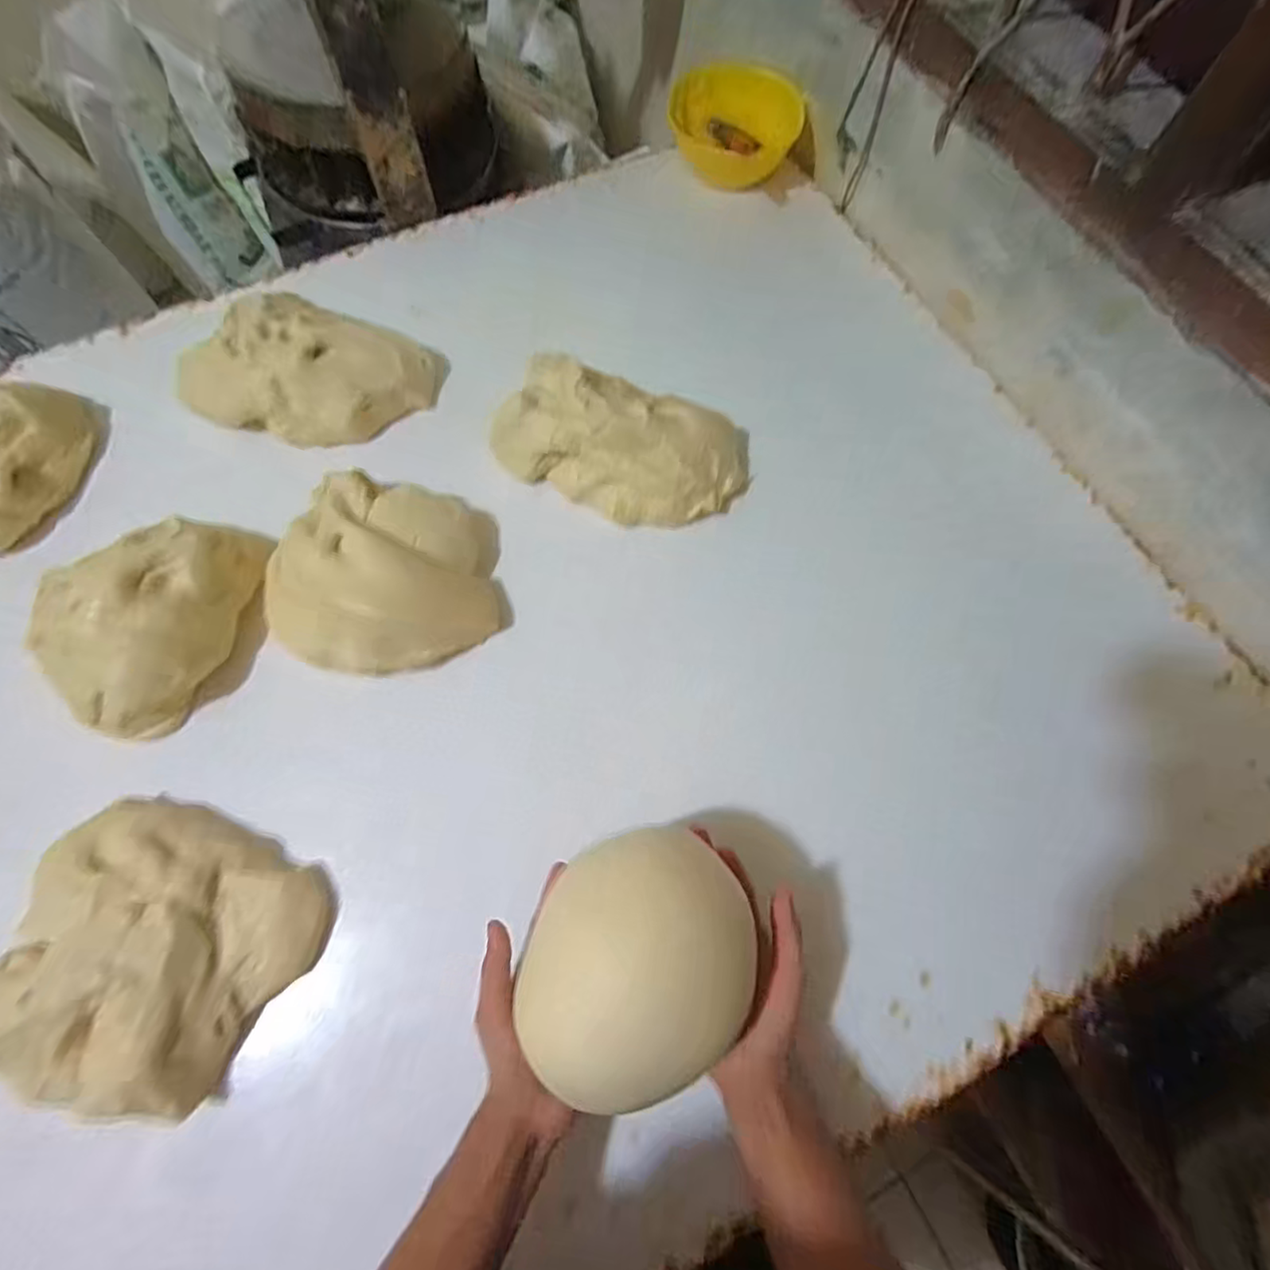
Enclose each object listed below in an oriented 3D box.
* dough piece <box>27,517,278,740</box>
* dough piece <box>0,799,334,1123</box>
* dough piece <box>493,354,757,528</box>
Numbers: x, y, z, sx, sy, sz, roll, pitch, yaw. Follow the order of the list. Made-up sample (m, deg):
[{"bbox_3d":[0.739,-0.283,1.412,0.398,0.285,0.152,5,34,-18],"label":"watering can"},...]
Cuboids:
[{"bbox_3d":[-0.422,-0.027,0.526,0.146,0.058,0.195,18,70,6],"label":"dough piece"},{"bbox_3d":[-0.353,0.225,0.446,0.201,0.059,0.182,27,72,9],"label":"dough piece"},{"bbox_3d":[-0.006,-0.193,0.602,0.236,0.067,0.146,24,71,8],"label":"dough piece"}]

